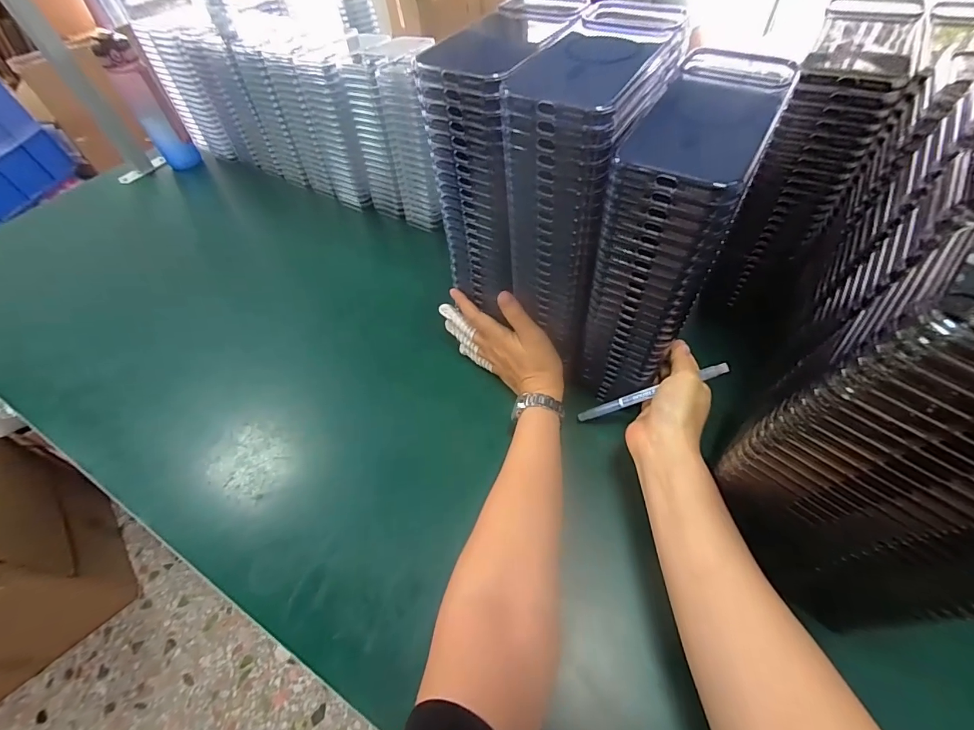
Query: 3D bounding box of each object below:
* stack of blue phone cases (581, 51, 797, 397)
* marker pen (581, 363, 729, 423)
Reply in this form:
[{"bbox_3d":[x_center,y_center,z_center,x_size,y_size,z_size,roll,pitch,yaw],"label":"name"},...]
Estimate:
[{"bbox_3d":[0.158,-0.097,0.374,0.073,0.248,0.157,25,60,21],"label":"stack of blue phone cases"},{"bbox_3d":[0.158,0.030,0.415,0.153,0.007,0.011,-27,45,34],"label":"marker pen"}]

